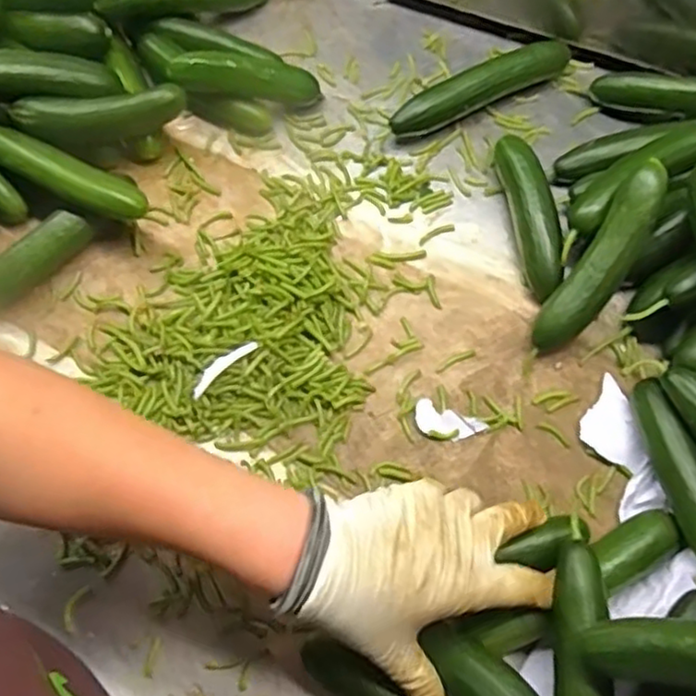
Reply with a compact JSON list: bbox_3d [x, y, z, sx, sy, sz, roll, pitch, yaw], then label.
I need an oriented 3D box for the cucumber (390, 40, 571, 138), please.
[{"bbox_3d":[0.109,-0.209,0.540,0.160,0.035,0.024,-28,72,-8],"label":"cucumber"}]

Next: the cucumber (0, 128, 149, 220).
[{"bbox_3d":[-0.213,-0.130,0.491,0.142,0.023,0.028,24,73,10],"label":"cucumber"}]

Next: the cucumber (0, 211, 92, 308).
[{"bbox_3d":[-0.234,-0.064,0.497,0.095,0.029,0.028,-36,73,-10],"label":"cucumber"}]

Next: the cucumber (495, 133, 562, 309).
[{"bbox_3d":[0.137,-0.099,0.501,0.032,0.031,0.128,-8,70,-1],"label":"cucumber"}]

